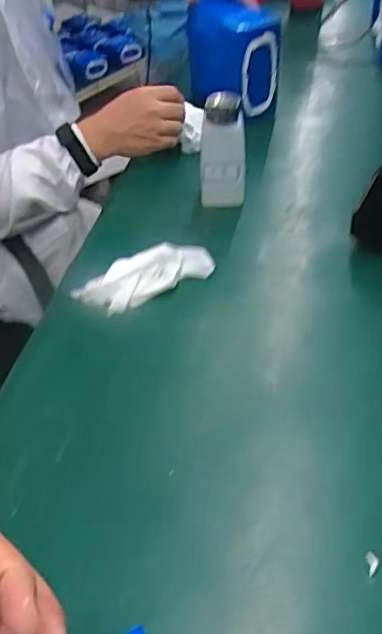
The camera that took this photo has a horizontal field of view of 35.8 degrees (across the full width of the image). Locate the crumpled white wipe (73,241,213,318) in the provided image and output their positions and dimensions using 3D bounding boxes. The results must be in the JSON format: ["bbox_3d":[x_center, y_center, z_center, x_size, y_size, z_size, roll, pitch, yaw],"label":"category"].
[{"bbox_3d":[-0.053,-0.048,0.662,0.158,0.036,0.066,-22,47,-18],"label":"crumpled white wipe"}]

